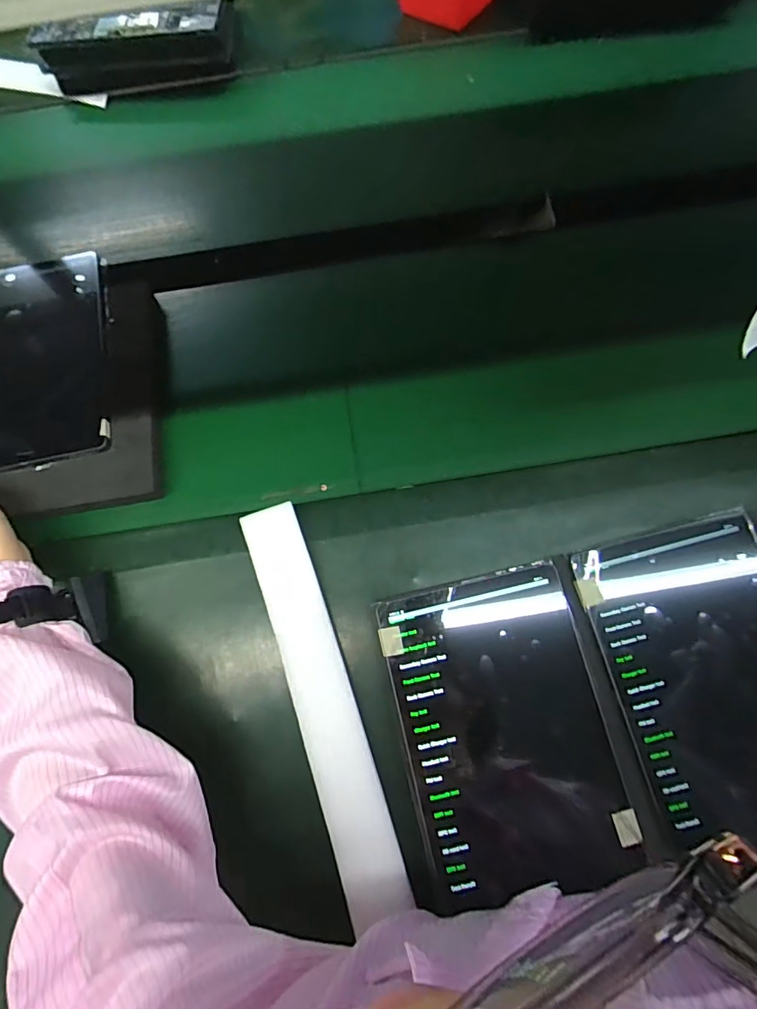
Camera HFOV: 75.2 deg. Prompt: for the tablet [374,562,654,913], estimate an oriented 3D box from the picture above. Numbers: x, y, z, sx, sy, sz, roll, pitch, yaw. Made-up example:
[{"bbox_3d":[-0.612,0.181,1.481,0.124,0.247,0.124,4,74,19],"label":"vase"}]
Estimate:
[{"bbox_3d":[0.099,0.184,0.418,0.179,0.013,0.239,-12,68,1],"label":"tablet"}]

